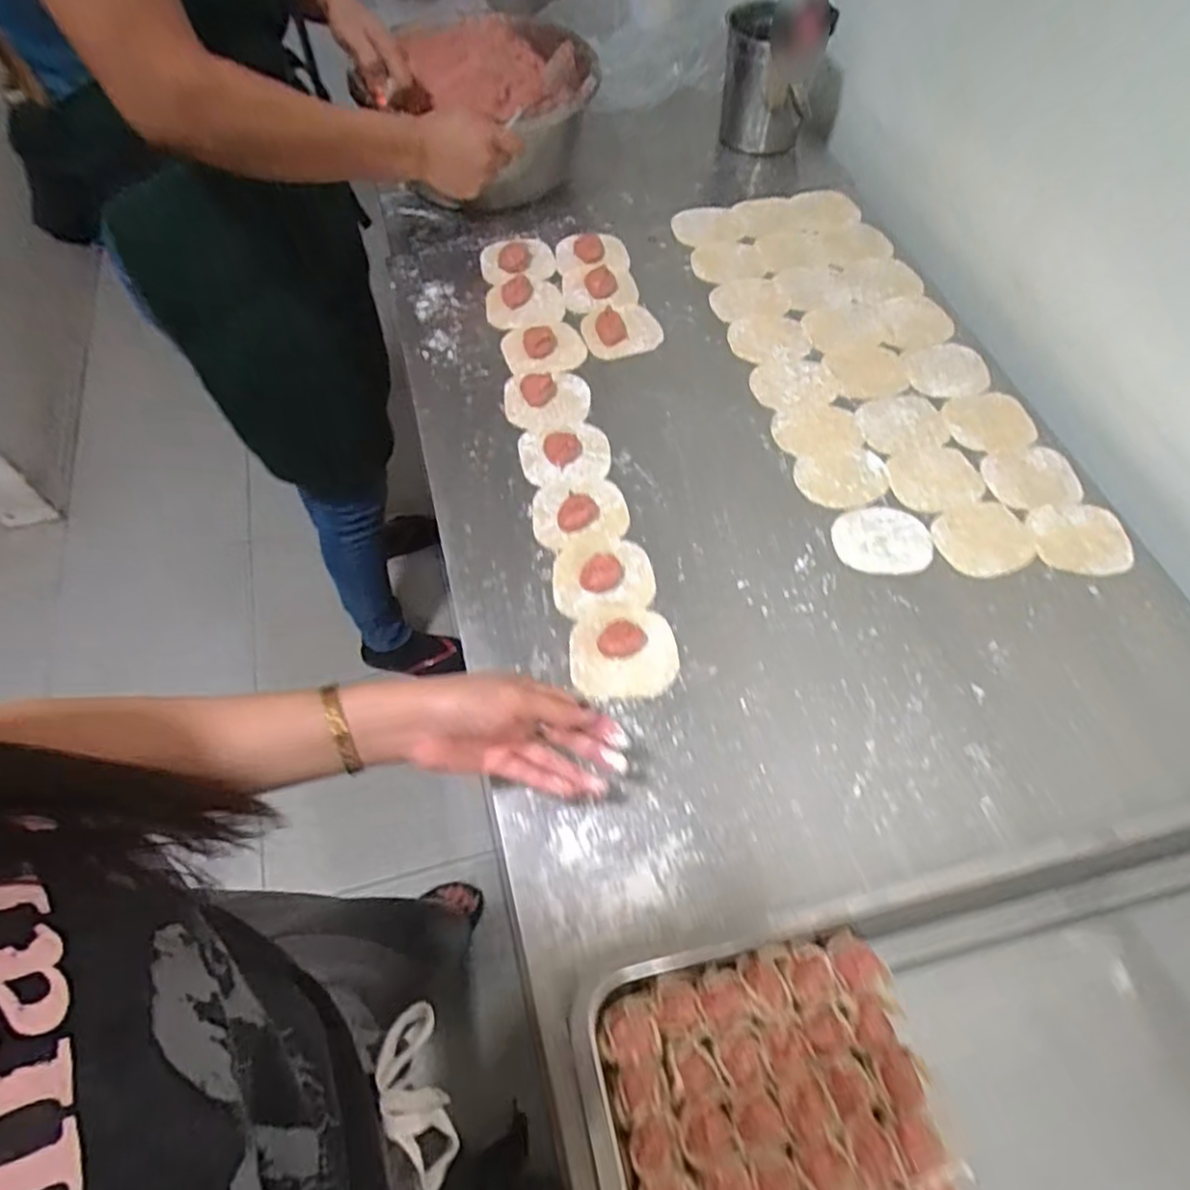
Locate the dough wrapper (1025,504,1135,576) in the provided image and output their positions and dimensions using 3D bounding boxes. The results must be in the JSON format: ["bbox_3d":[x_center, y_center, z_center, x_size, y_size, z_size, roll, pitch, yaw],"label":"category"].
[{"bbox_3d":[0.433,-0.050,0.647,0.084,0.005,0.073,1,61,1],"label":"dough wrapper"}]

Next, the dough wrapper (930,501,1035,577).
[{"bbox_3d":[0.350,-0.050,0.652,0.092,0.006,0.075,-26,63,-13],"label":"dough wrapper"}]

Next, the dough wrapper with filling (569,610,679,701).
[{"bbox_3d":[0.023,0.044,0.582,0.084,0.026,0.074,-5,61,-3],"label":"dough wrapper with filling"}]

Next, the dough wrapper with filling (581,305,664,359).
[{"bbox_3d":[0.029,-0.287,0.785,0.083,0.021,0.056,-12,61,-6],"label":"dough wrapper with filling"}]

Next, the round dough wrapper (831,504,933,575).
[{"bbox_3d":[0.258,-0.050,0.648,0.086,0.004,0.071,-5,61,-2],"label":"round dough wrapper"}]

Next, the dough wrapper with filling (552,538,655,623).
[{"bbox_3d":[0.006,-0.022,0.613,0.084,0.028,0.077,-8,61,-4],"label":"dough wrapper with filling"}]

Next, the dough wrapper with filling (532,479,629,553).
[{"bbox_3d":[-0.015,-0.079,0.654,0.086,0.019,0.068,-13,61,-7],"label":"dough wrapper with filling"}]

